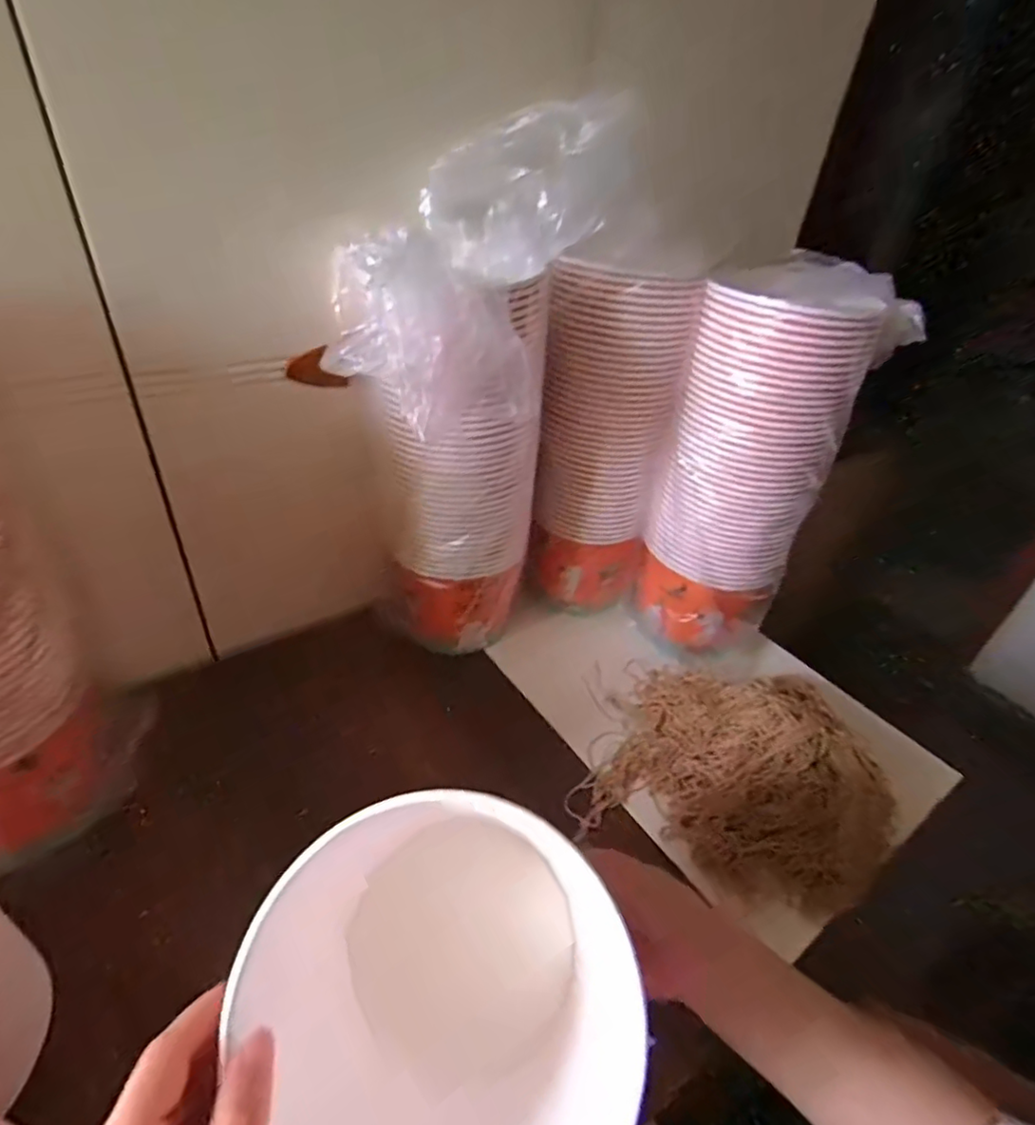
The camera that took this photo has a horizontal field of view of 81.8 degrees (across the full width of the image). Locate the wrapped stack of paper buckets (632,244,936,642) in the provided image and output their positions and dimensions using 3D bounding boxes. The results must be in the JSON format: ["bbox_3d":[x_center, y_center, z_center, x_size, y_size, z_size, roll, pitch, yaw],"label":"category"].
[{"bbox_3d":[0.261,-0.099,0.672,0.185,0.398,0.157,21,39,19],"label":"wrapped stack of paper buckets"}]

